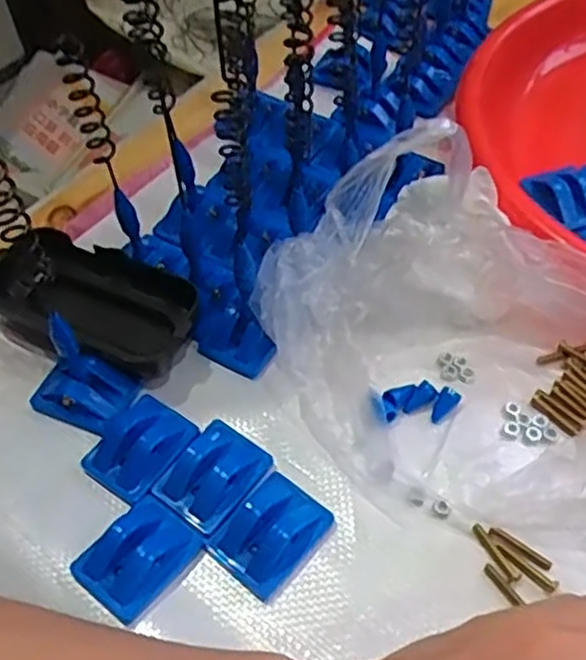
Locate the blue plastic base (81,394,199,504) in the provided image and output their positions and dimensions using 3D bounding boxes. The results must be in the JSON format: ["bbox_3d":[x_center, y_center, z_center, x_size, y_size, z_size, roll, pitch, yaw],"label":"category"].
[{"bbox_3d":[-0.067,0.050,0.330,0.038,0.016,0.045,28,59,24],"label":"blue plastic base"}]

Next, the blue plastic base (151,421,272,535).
[{"bbox_3d":[-0.033,0.062,0.319,0.035,0.015,0.044,26,59,23],"label":"blue plastic base"}]

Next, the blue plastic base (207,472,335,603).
[{"bbox_3d":[-0.009,0.081,0.304,0.033,0.015,0.045,32,61,26],"label":"blue plastic base"}]

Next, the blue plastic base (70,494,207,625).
[{"bbox_3d":[-0.062,0.088,0.296,0.032,0.012,0.043,31,61,26],"label":"blue plastic base"}]

